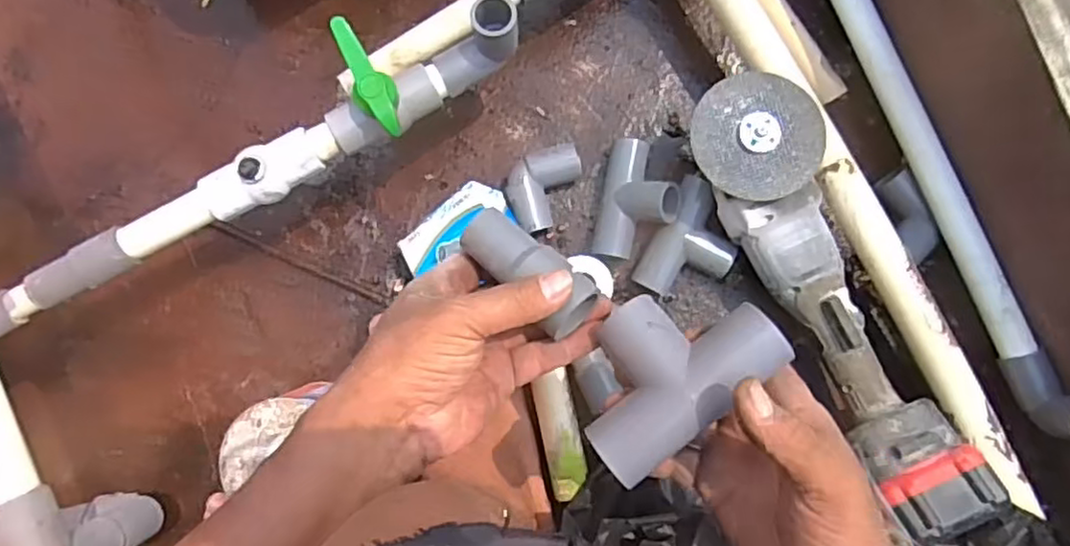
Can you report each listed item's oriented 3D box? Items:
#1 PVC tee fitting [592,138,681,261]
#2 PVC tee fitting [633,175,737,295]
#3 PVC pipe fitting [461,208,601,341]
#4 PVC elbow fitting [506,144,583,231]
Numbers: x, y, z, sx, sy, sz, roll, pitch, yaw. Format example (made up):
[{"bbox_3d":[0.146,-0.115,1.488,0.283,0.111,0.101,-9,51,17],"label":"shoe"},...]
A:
[{"bbox_3d":[0.088,-0.061,0.575,0.063,0.051,0.102,12,88,2],"label":"PVC tee fitting"},{"bbox_3d":[0.135,-0.023,0.581,0.067,0.039,0.100,27,88,3],"label":"PVC tee fitting"},{"bbox_3d":[-0.006,-0.002,0.402,0.085,0.030,0.038,37,89,15],"label":"PVC pipe fitting"},{"bbox_3d":[0.006,-0.076,0.592,0.052,0.035,0.077,29,89,3],"label":"PVC elbow fitting"}]

